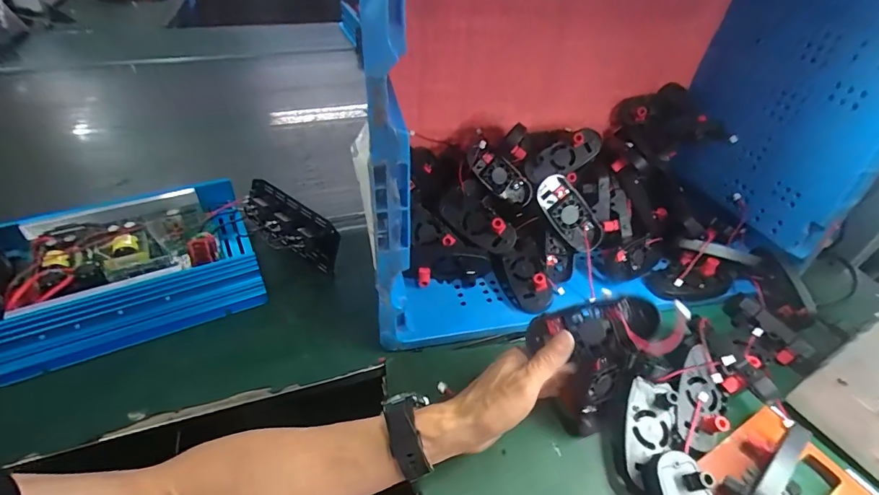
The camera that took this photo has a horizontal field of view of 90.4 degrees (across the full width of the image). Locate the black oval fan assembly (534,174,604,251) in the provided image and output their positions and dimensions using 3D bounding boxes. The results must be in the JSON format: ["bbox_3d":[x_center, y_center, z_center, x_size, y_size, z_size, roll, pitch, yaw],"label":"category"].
[{"bbox_3d":[0.171,-0.044,0.583,0.051,0.116,0.026,-39,16,3],"label":"black oval fan assembly"}]

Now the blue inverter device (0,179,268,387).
[{"bbox_3d":[-0.409,0.023,0.566,0.303,0.104,0.222,-17,46,-22],"label":"blue inverter device"}]

